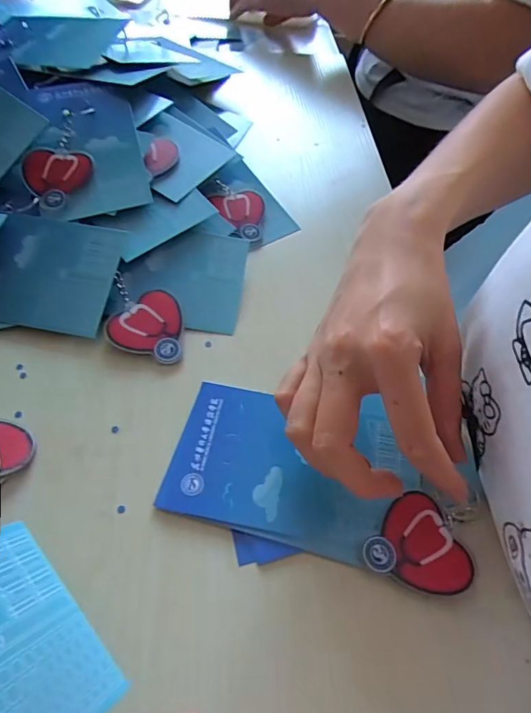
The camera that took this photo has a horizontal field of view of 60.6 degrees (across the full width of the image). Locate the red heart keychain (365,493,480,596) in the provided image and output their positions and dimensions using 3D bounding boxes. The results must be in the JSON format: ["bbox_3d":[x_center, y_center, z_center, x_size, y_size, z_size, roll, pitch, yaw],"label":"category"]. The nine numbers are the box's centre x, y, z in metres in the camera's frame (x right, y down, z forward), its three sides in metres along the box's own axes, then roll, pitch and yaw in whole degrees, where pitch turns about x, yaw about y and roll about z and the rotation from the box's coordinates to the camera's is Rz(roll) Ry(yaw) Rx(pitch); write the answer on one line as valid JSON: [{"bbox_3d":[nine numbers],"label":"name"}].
[{"bbox_3d":[0.081,0.094,0.235,0.054,0.007,0.048,16,56,7],"label":"red heart keychain"}]

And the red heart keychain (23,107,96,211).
[{"bbox_3d":[-0.154,-0.137,0.340,0.050,0.010,0.056,-19,59,-17],"label":"red heart keychain"}]

